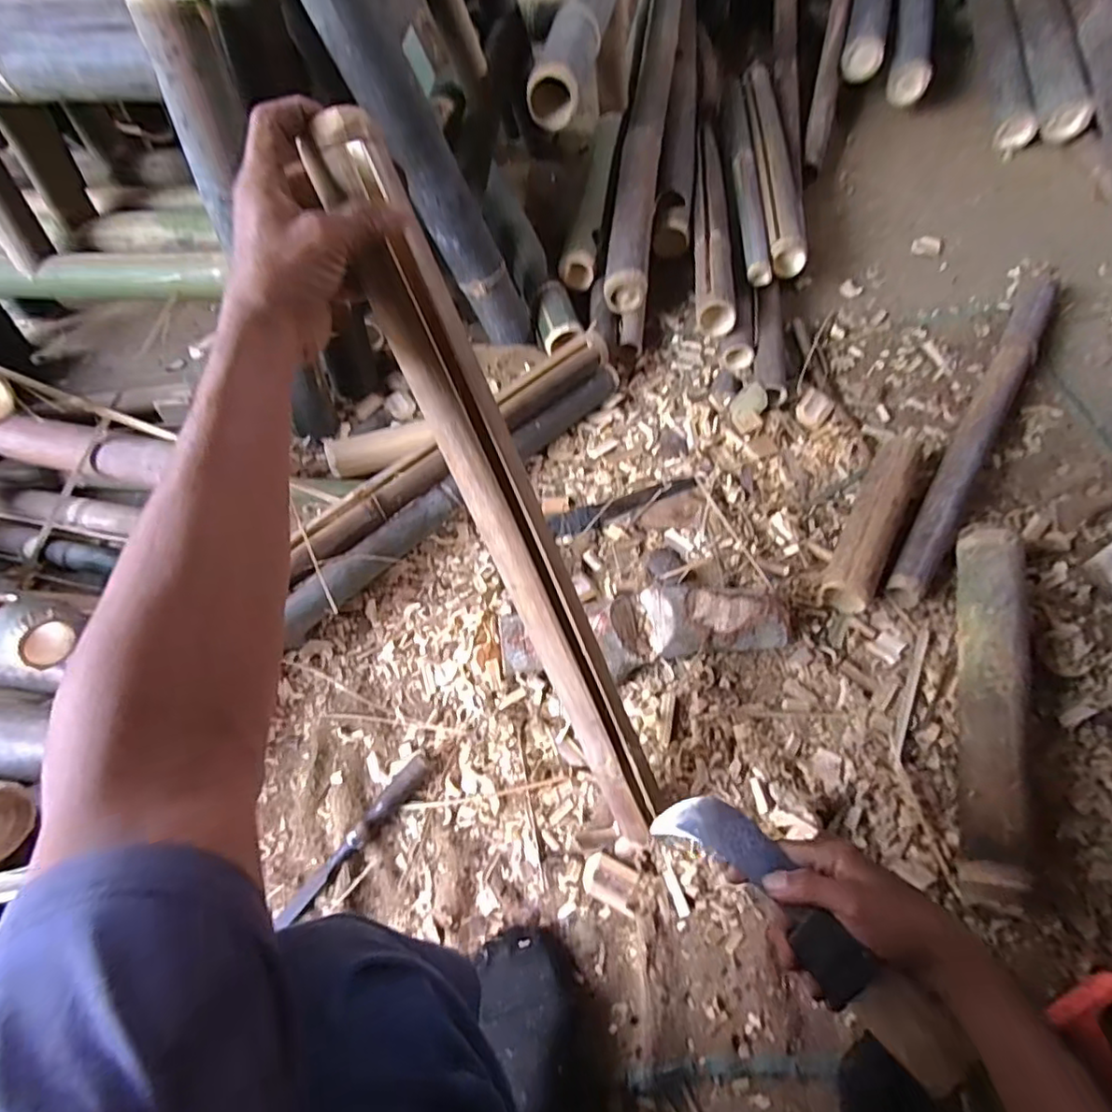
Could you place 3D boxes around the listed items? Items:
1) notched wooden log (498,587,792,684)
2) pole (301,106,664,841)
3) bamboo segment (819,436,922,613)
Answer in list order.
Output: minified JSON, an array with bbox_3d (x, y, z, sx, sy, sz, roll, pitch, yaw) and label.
[{"bbox_3d":[0.102,0.094,0.694,0.328,0.061,0.089,-9,61,-1],"label":"notched wooden log"},{"bbox_3d":[-0.027,-0.014,0.479,0.051,0.021,0.613,-26,108,-9],"label":"pole"},{"bbox_3d":[0.408,-0.042,0.752,0.060,0.060,0.253,26,66,17],"label":"bamboo segment"}]

